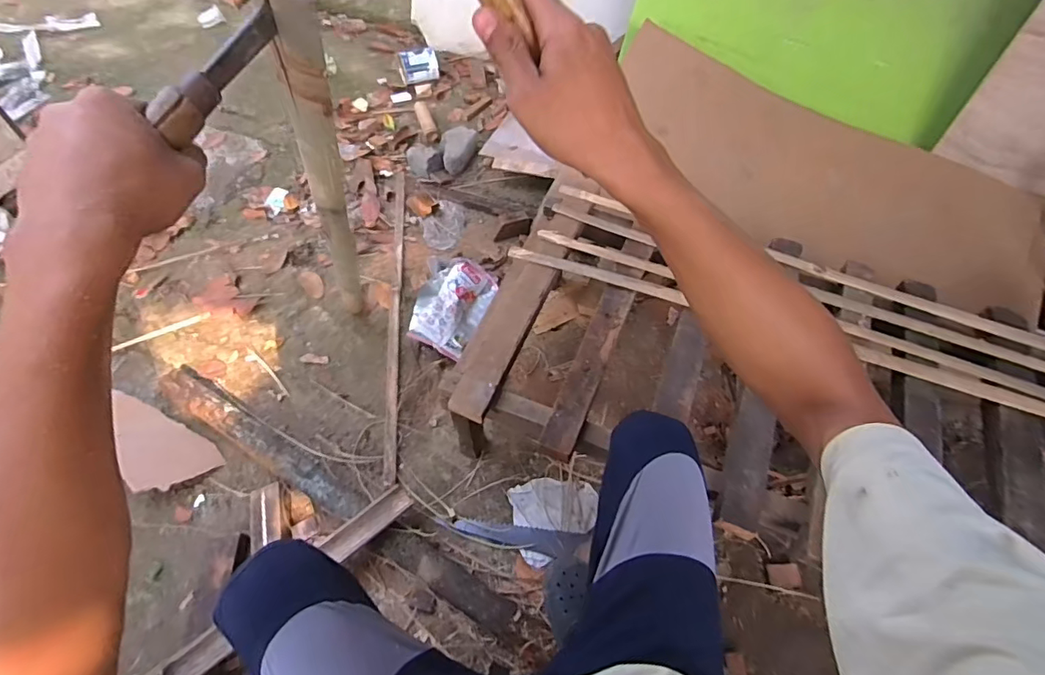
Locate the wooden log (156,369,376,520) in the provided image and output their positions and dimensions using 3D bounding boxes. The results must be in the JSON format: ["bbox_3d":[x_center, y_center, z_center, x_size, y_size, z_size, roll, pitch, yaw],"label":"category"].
[{"bbox_3d":[-0.586,0.225,1.121,0.592,0.052,0.088,29,61,15],"label":"wooden log"}]

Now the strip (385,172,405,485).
[{"bbox_3d":[-0.349,-0.101,1.371,0.033,0.017,1.018,-4,58,-5],"label":"strip"}]

